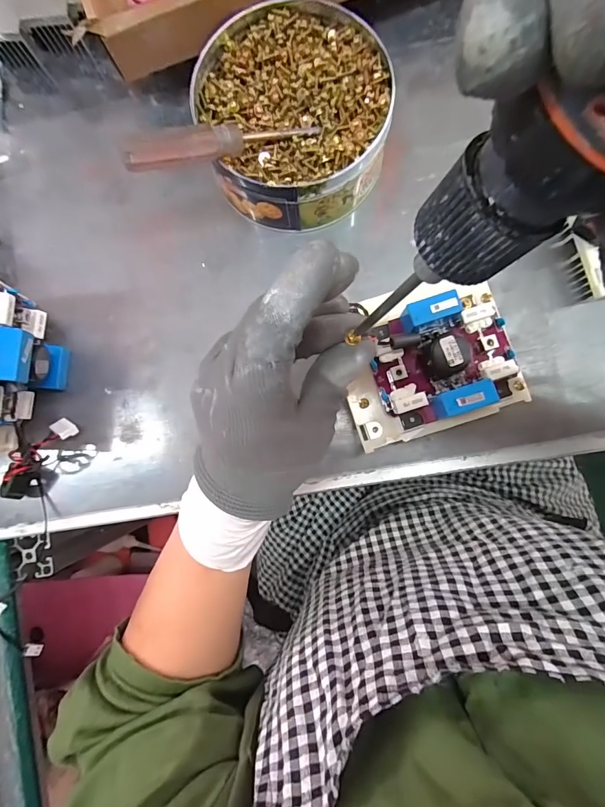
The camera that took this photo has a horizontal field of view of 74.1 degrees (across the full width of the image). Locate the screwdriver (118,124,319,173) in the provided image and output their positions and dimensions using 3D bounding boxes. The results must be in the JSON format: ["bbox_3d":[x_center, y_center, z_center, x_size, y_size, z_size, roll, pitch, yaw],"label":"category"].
[{"bbox_3d":[-0.051,-0.185,0.282,0.148,0.019,0.018,-27,86,-25],"label":"screwdriver"}]

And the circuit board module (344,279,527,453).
[{"bbox_3d":[0.092,-0.032,0.285,0.123,0.041,0.103,-17,86,0],"label":"circuit board module"}]

